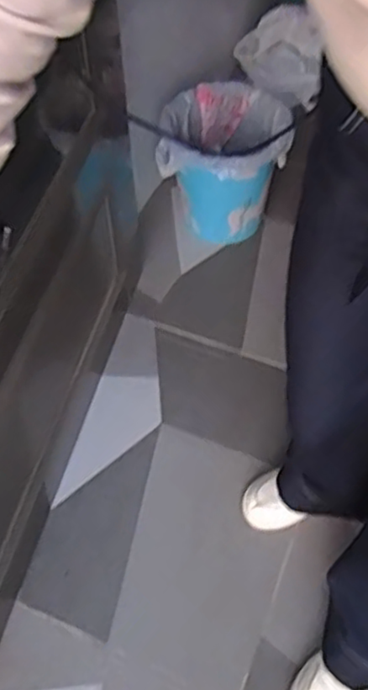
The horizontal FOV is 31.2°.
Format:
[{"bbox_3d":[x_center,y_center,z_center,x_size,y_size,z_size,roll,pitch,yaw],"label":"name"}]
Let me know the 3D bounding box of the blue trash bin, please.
[{"bbox_3d":[0.082,-0.379,1.443,0.272,0.272,0.271,-1,53,-1],"label":"blue trash bin"}]

